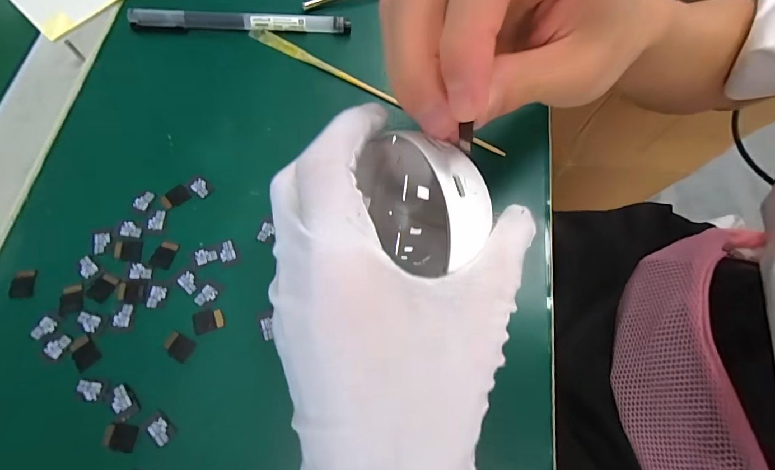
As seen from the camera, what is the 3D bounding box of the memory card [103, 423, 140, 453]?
[{"bbox_3d":[-0.126,0.095,0.179,0.015,0.004,0.011,9,68,-2],"label":"memory card"}]

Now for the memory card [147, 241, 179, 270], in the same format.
[{"bbox_3d":[-0.123,0.011,0.208,0.011,0.004,0.015,17,71,2],"label":"memory card"}]

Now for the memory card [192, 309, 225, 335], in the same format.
[{"bbox_3d":[-0.094,0.045,0.199,0.015,0.004,0.011,-16,74,-8],"label":"memory card"}]

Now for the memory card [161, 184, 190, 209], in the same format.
[{"bbox_3d":[-0.123,-0.022,0.220,0.015,0.004,0.012,-34,79,-13],"label":"memory card"}]

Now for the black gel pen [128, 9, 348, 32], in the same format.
[{"bbox_3d":[-0.100,-0.147,0.259,0.144,0.012,0.010,0,71,-4],"label":"black gel pen"}]

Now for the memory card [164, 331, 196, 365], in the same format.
[{"bbox_3d":[-0.107,0.057,0.194,0.015,0.004,0.011,29,73,4],"label":"memory card"}]

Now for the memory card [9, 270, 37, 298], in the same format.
[{"bbox_3d":[-0.191,0.026,0.199,0.011,0.004,0.014,-3,69,-10],"label":"memory card"}]

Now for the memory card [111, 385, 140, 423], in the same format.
[{"bbox_3d":[-0.127,0.081,0.183,0.010,0.004,0.016,-30,76,-20],"label":"memory card"}]

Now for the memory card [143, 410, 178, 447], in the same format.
[{"bbox_3d":[-0.109,0.093,0.181,0.014,0.004,0.011,37,68,12],"label":"memory card"}]

